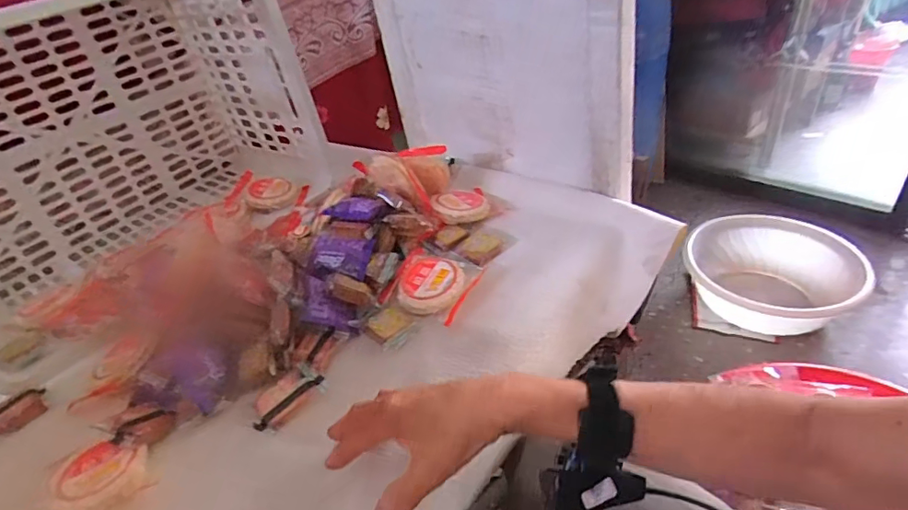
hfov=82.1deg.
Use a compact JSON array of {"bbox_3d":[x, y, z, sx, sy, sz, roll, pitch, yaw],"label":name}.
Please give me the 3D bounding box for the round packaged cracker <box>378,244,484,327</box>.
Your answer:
[{"bbox_3d":[-0.025,0.023,0.612,0.102,0.021,0.113,11,38,24],"label":"round packaged cracker"}]

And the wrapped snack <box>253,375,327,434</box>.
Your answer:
[{"bbox_3d":[-0.161,0.139,0.503,0.042,0.012,0.069,26,46,38],"label":"wrapped snack"}]

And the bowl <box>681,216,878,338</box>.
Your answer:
[{"bbox_3d":[0.735,0.053,1.230,0.355,0.155,0.355,-5,35,3],"label":"bowl"}]

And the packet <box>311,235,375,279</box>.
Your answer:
[{"bbox_3d":[-0.135,0.000,0.620,0.068,0.012,0.052,9,60,-1],"label":"packet"}]

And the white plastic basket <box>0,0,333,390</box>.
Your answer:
[{"bbox_3d":[-0.479,-0.141,0.708,0.310,0.336,0.518,21,43,34],"label":"white plastic basket"}]

